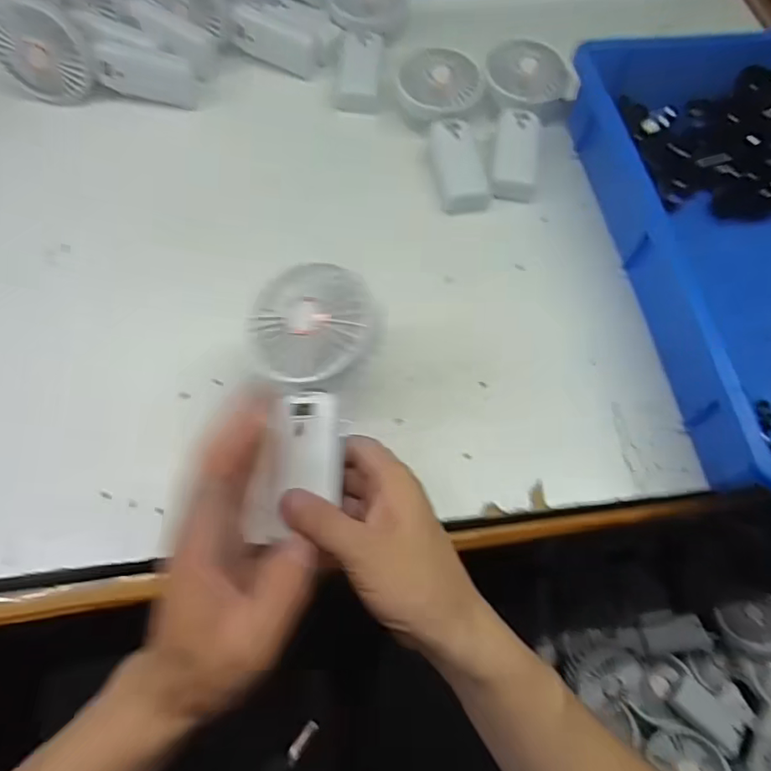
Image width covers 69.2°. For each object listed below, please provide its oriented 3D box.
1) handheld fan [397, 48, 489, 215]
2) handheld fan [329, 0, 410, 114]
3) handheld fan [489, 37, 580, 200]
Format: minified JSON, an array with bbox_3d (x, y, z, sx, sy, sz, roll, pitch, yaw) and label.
[{"bbox_3d":[0.065,-0.246,0.549,0.078,0.033,0.168,-9,77,-6],"label":"handheld fan"},{"bbox_3d":[-0.024,-0.381,0.612,0.088,0.031,0.165,4,77,1],"label":"handheld fan"},{"bbox_3d":[0.130,-0.265,0.552,0.095,0.044,0.185,18,65,7],"label":"handheld fan"}]

